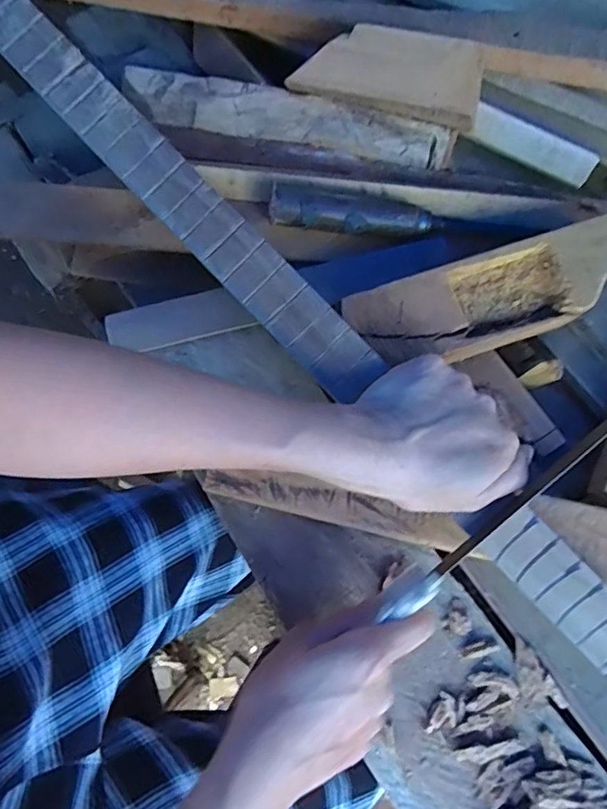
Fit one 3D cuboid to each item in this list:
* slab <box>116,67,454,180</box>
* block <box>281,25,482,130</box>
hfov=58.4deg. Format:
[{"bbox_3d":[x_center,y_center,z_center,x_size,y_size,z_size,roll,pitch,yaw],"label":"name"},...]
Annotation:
[{"bbox_3d":[-0.012,-0.234,0.450,0.265,0.031,0.040,11,73,2],"label":"slab"},{"bbox_3d":[0.070,-0.261,0.428,0.150,0.055,0.042,18,29,10],"label":"block"}]

